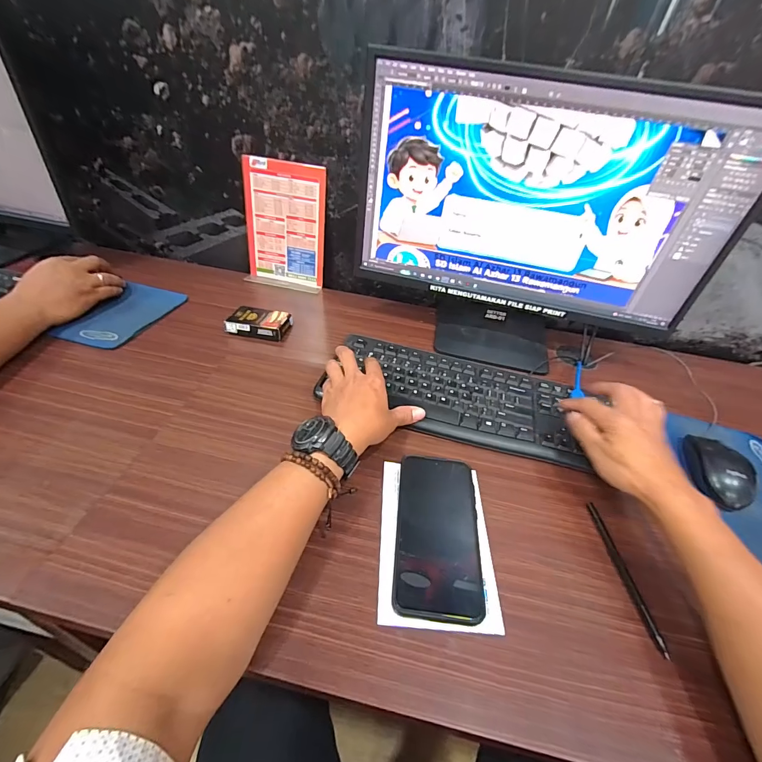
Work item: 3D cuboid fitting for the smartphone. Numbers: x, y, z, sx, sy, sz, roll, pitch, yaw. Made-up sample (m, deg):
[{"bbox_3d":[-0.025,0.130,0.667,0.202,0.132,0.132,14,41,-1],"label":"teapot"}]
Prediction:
[{"bbox_3d":[0.056,0.147,0.367,0.079,0.013,0.160,8,41,1],"label":"smartphone"}]

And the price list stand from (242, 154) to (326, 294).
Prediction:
[{"bbox_3d":[-0.179,-0.282,0.678,0.148,0.208,0.052,9,41,2],"label":"price list stand"}]

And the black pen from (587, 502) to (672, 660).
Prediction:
[{"bbox_3d":[0.234,0.183,0.354,0.009,0.008,0.137,2,42,-7],"label":"black pen"}]

